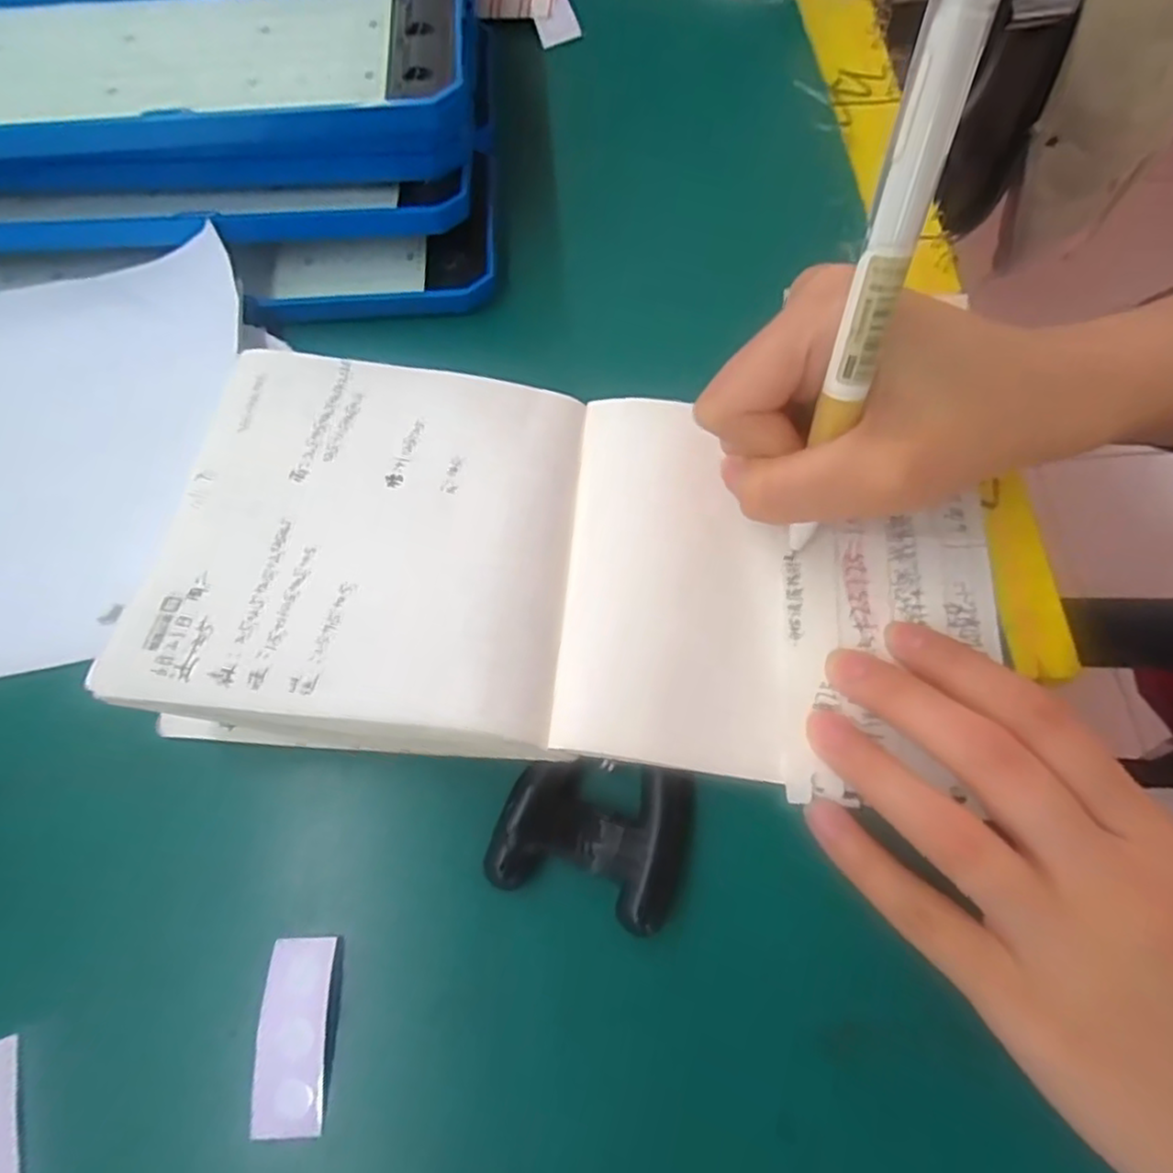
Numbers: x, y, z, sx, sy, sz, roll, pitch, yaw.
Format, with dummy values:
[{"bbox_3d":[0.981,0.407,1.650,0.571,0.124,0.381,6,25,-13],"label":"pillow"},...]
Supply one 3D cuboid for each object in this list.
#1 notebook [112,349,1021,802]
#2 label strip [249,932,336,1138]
[{"bbox_3d":[0.002,-0.010,0.209,0.243,0.025,0.128,8,61,-7],"label":"notebook"},{"bbox_3d":[-0.077,0.118,0.182,0.017,0.010,0.044,-4,68,0],"label":"label strip"}]

